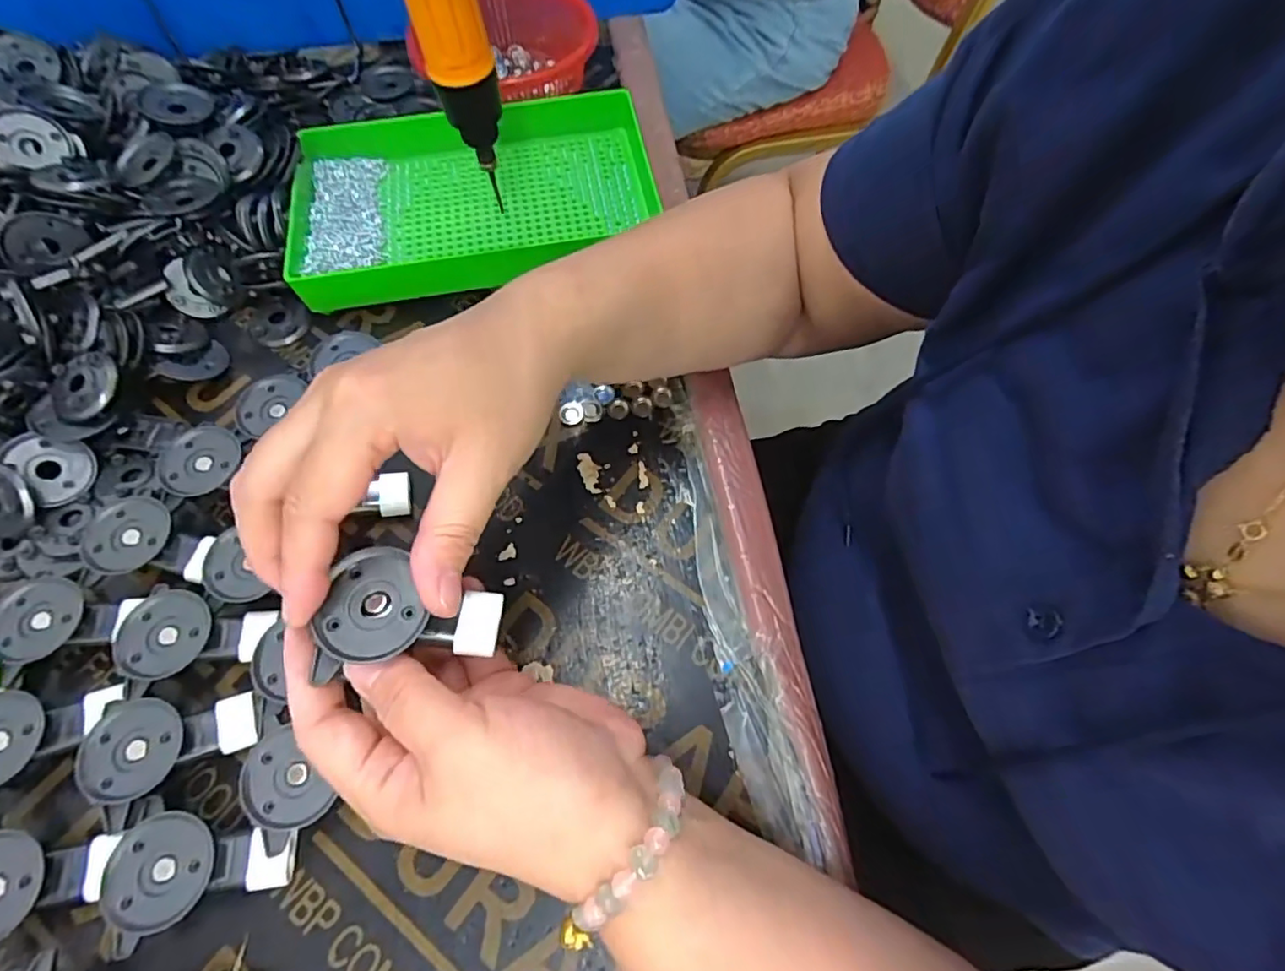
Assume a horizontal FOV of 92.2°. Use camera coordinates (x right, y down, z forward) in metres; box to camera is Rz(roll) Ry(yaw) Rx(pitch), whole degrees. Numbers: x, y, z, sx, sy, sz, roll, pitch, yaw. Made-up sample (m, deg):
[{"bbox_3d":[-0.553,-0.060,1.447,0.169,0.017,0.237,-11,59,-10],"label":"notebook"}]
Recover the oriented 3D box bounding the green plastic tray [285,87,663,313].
[{"bbox_3d":[-0.116,-0.208,0.442,0.252,0.034,0.152,-10,64,-4],"label":"green plastic tray"}]

